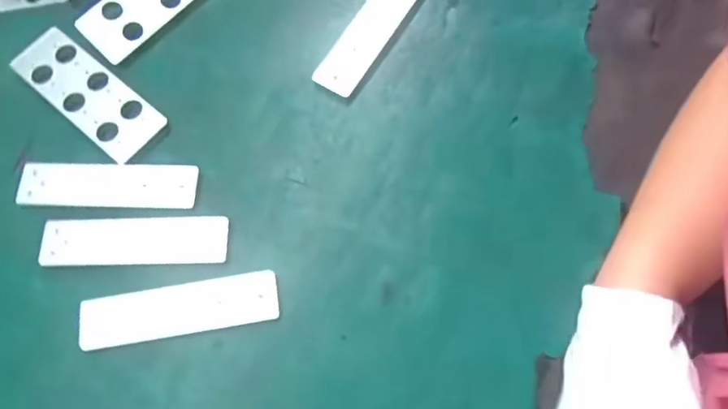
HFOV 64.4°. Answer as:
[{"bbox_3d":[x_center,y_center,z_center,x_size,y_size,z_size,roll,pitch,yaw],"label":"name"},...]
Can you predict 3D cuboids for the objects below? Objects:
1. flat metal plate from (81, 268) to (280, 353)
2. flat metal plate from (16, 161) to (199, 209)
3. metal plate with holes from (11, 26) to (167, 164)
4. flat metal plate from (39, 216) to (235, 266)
[{"bbox_3d":[-0.148,0.084,0.463,0.155,0.005,0.041,-9,70,-1],"label":"flat metal plate"},{"bbox_3d":[-0.222,-0.018,0.501,0.153,0.004,0.039,1,71,3],"label":"flat metal plate"},{"bbox_3d":[-0.254,-0.103,0.533,0.161,0.005,0.055,38,76,14],"label":"metal plate with holes"},{"bbox_3d":[-0.191,0.029,0.483,0.154,0.004,0.041,-1,71,2],"label":"flat metal plate"}]

